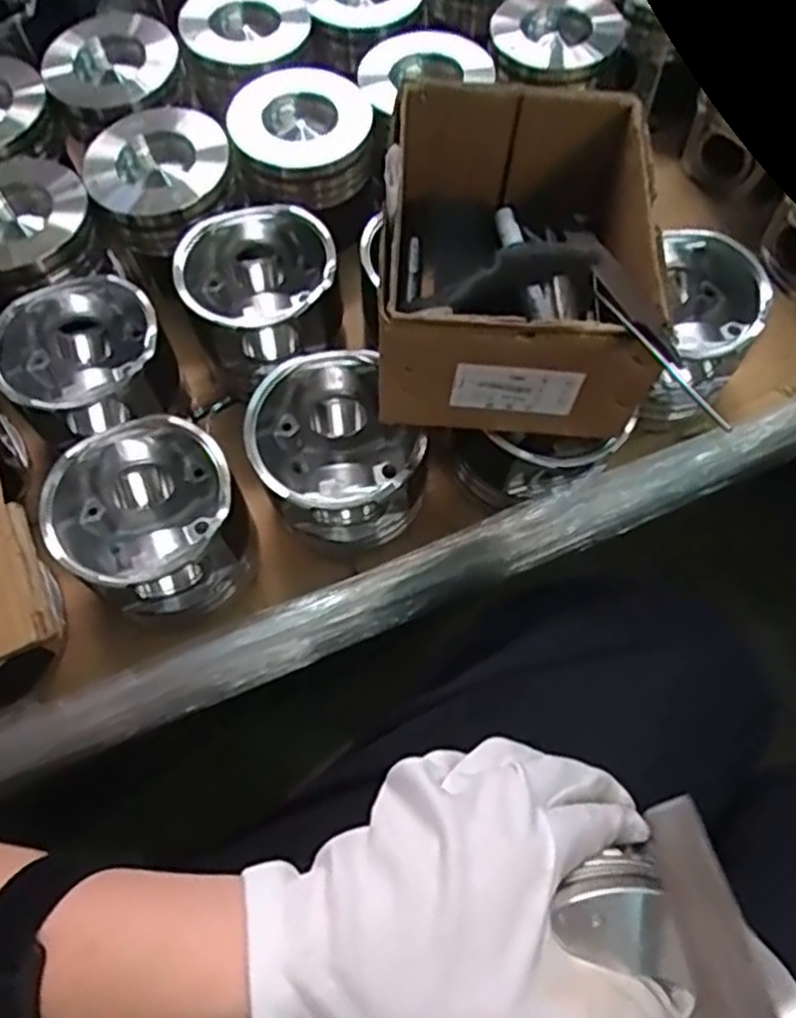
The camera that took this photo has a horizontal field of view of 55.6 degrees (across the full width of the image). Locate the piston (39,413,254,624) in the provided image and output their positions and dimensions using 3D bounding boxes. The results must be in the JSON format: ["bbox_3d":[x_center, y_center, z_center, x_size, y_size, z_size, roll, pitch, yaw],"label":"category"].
[{"bbox_3d":[-0.154,0.006,0.484,0.102,0.075,0.106,-1,64,2],"label":"piston"}]

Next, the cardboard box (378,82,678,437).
[{"bbox_3d":[0.071,-0.148,0.463,0.146,0.119,0.189,4,64,4],"label":"cardboard box"}]

